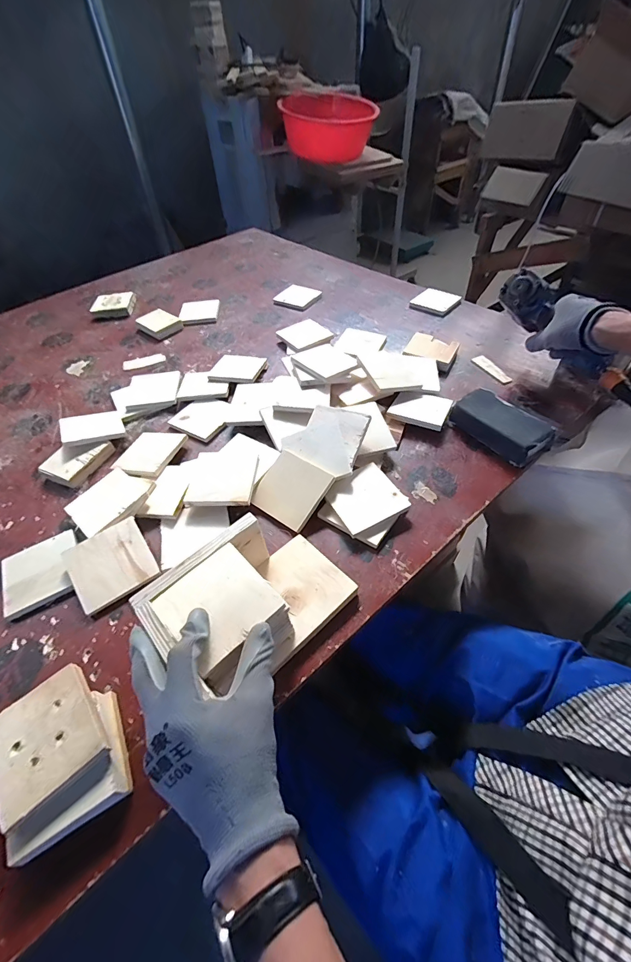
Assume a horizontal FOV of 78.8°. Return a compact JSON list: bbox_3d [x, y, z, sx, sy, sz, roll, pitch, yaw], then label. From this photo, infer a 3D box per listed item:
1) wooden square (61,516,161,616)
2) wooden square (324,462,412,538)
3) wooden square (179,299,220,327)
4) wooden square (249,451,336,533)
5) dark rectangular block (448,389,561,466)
[{"bbox_3d":[-0.253,0.103,0.477,0.092,0.007,0.092,-31,67,-23],"label":"wooden square"},{"bbox_3d":[0.067,0.021,0.519,0.092,0.007,0.087,-28,56,-16],"label":"wooden square"},{"bbox_3d":[-0.283,-0.408,0.931,0.093,0.016,0.100,-6,50,-1],"label":"wooden square"},{"bbox_3d":[-0.034,0.011,0.528,0.088,0.005,0.089,30,78,22],"label":"wooden square"},{"bbox_3d":[0.290,-0.086,0.599,0.077,0.040,0.141,-31,55,-20],"label":"dark rectangular block"}]

